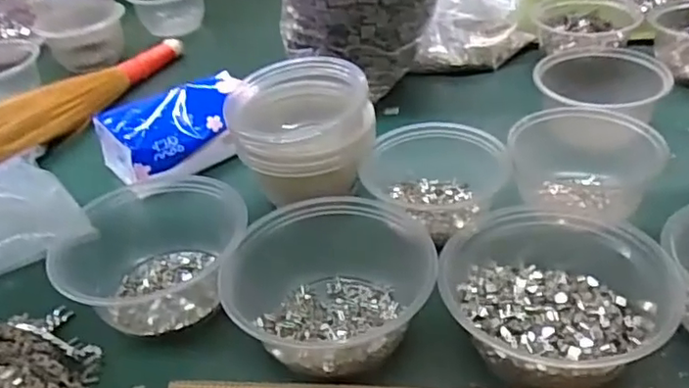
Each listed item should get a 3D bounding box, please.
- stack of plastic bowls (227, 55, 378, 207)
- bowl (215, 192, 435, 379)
[{"bbox_3d":[-0.033,-0.048,0.527,0.117,0.100,0.106,-9,38,-3],"label":"stack of plastic bowls"},{"bbox_3d":[-0.012,0.060,0.415,0.132,0.058,0.123,-5,36,4],"label":"bowl"}]

